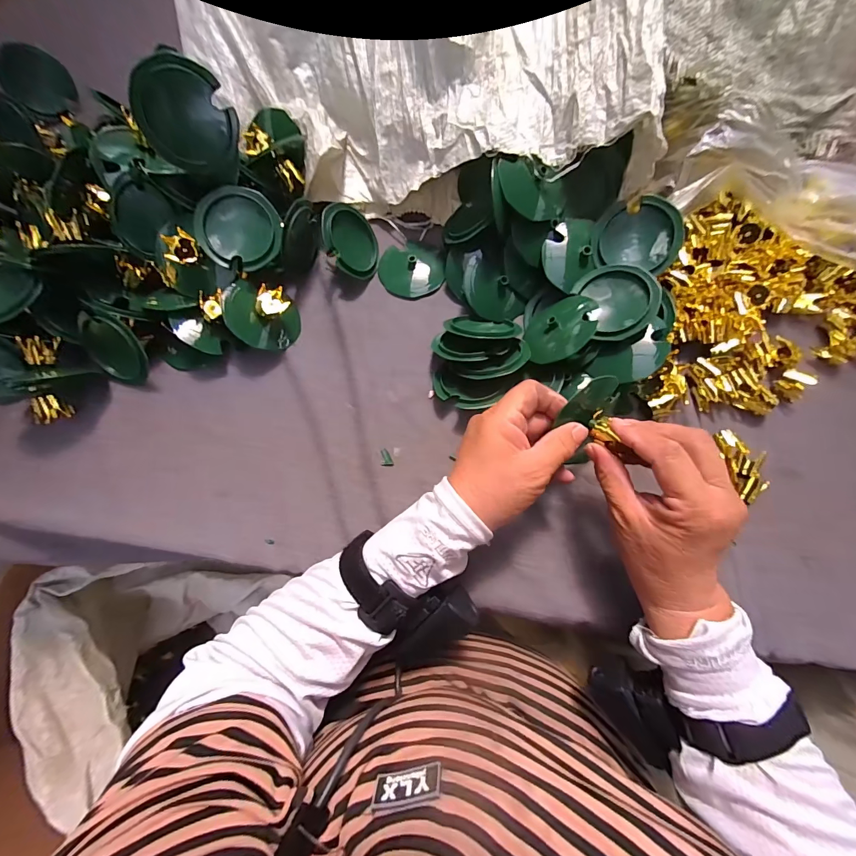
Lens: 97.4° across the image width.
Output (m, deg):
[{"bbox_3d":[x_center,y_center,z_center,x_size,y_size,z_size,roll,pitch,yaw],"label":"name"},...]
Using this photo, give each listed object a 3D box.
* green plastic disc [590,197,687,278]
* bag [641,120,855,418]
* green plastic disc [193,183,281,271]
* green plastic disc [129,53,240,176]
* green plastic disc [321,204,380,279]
[{"bbox_3d":[0.198,-0.182,0.355,0.075,0.015,0.065,13,95,15],"label":"green plastic disc"},{"bbox_3d":[0.374,-0.146,0.357,0.321,0.107,0.230,-5,72,-2],"label":"bag"},{"bbox_3d":[-0.180,-0.190,0.360,0.073,0.010,0.071,-2,97,-12],"label":"green plastic disc"},{"bbox_3d":[-0.197,-0.256,0.312,0.073,0.073,0.011,-9,35,-34],"label":"green plastic disc"},{"bbox_3d":[-0.079,-0.201,0.405,0.068,0.007,0.074,12,74,-47],"label":"green plastic disc"}]

